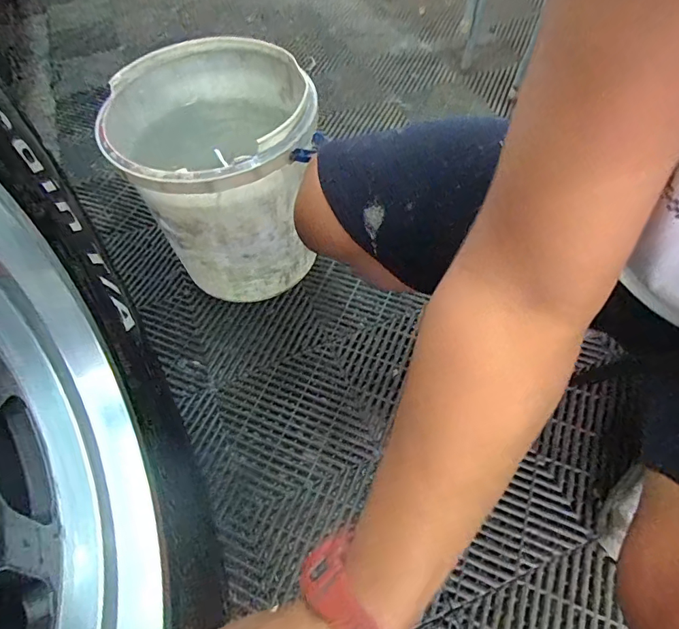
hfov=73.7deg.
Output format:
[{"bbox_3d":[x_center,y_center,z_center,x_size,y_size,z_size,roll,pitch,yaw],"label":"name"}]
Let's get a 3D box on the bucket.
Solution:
[{"bbox_3d":[-0.178,-0.217,0.738,0.277,0.297,0.291,-2,55,3],"label":"bucket"}]

